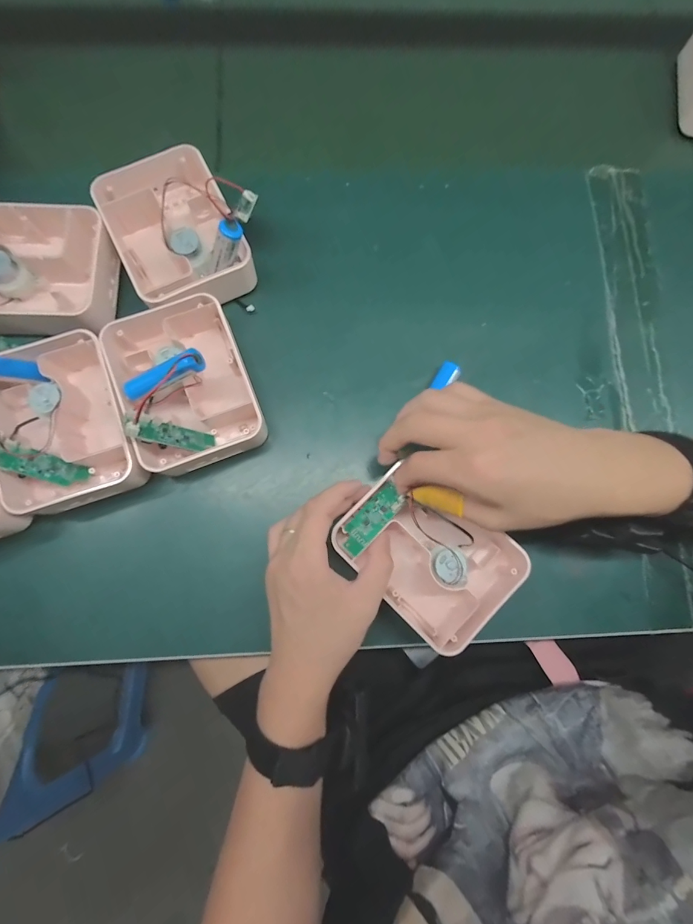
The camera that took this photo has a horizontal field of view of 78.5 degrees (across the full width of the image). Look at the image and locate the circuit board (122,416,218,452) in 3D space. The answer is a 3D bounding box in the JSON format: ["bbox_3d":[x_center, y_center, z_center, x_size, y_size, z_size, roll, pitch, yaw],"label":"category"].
[{"bbox_3d":[-0.137,-0.022,0.334,0.070,0.013,0.022,13,73,-43],"label":"circuit board"}]

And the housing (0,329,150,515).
[{"bbox_3d":[-0.228,-0.030,0.342,0.102,0.042,0.130,-23,79,-6],"label":"housing"}]

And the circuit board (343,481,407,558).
[{"bbox_3d":[0.019,0.041,0.321,0.060,0.007,0.023,-44,66,-11],"label":"circuit board"}]

